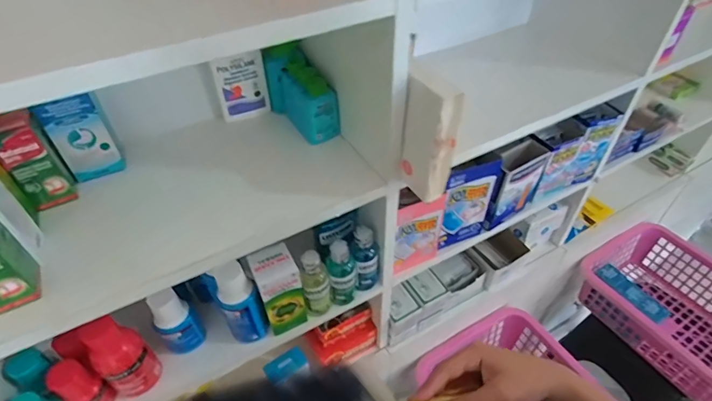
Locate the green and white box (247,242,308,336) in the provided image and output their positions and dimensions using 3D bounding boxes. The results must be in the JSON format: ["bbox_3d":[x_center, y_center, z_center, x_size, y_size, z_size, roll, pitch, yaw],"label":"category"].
[{"bbox_3d":[-0.101,0.120,0.564,0.056,0.130,0.043,-20,47,-18],"label":"green and white box"}]

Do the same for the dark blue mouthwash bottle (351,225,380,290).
[{"bbox_3d":[0.016,0.087,0.613,0.038,0.111,0.030,1,44,3],"label":"dark blue mouthwash bottle"}]

